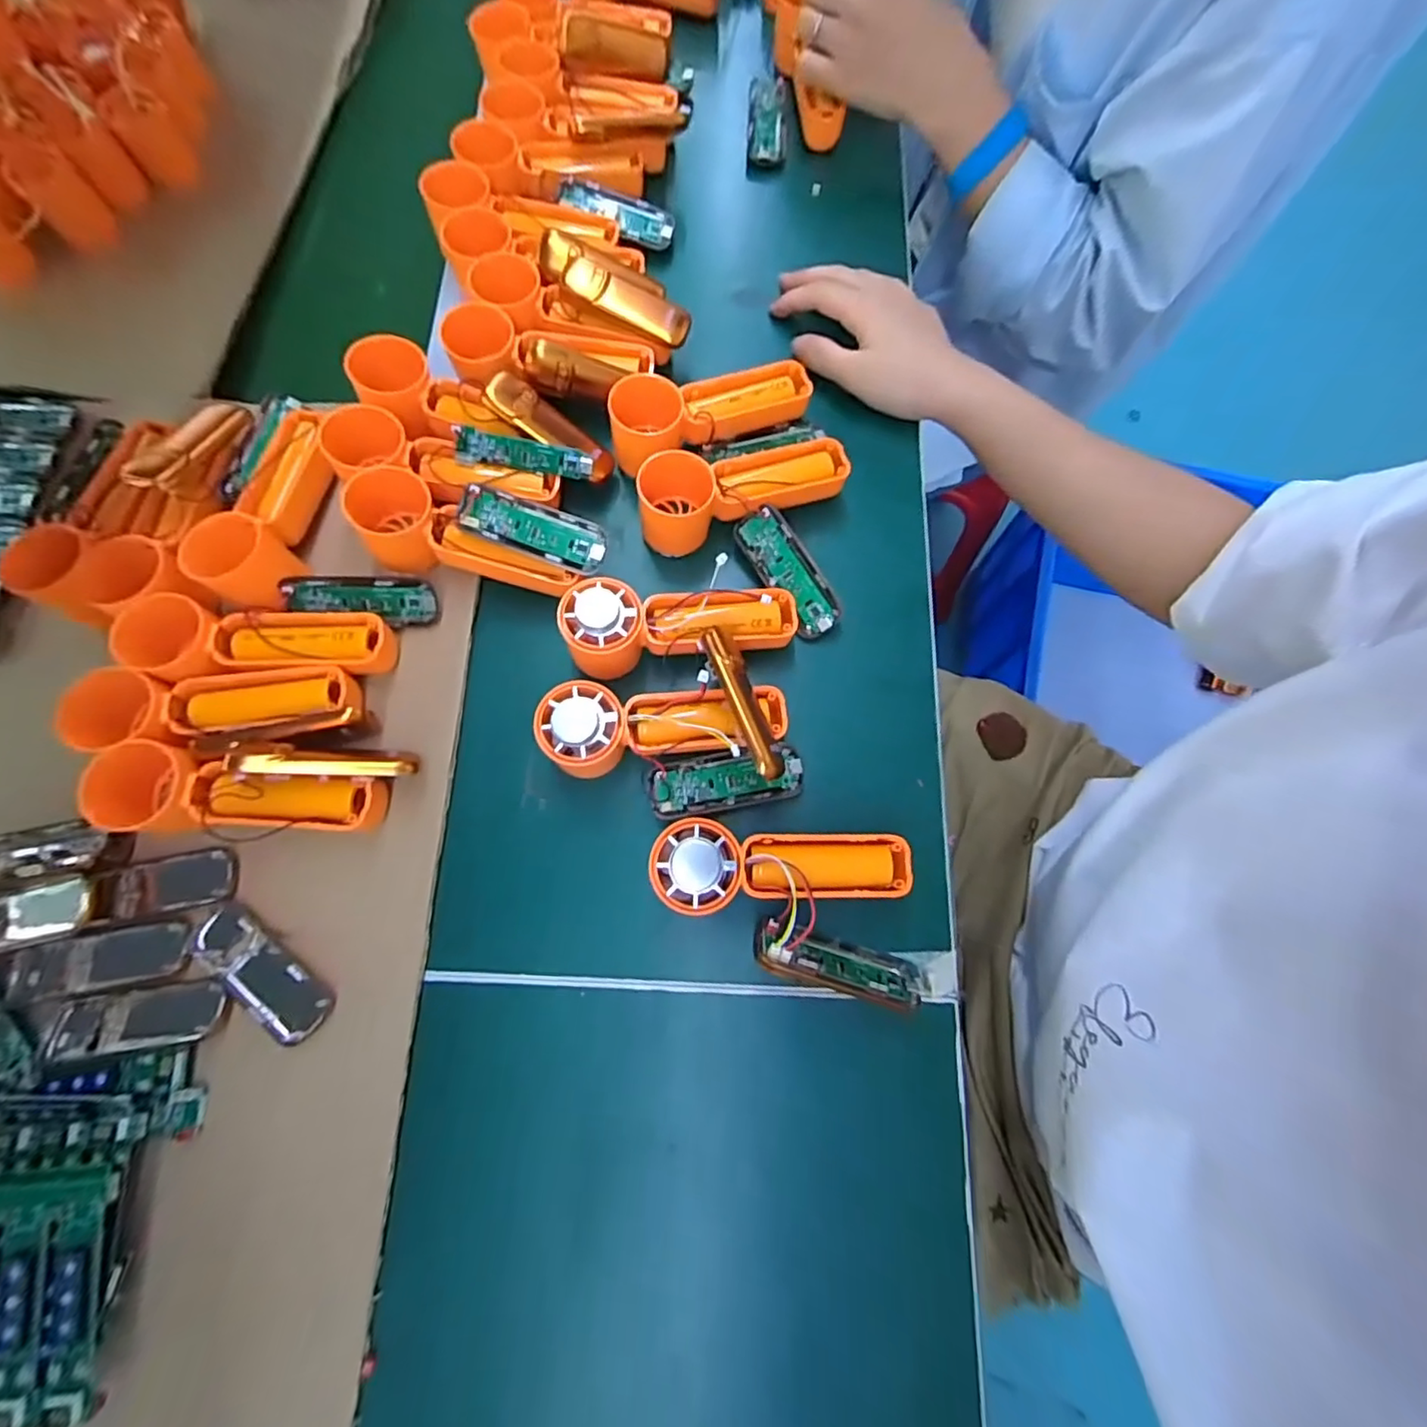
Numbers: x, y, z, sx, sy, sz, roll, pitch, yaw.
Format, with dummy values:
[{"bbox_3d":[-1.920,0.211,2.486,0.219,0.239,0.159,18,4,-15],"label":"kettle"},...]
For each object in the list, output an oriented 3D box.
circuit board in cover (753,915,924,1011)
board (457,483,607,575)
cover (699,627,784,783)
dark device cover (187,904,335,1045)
[{"bbox_3d":[0.064,0.122,0.295,0.090,0.033,0.009,21,116,-6],"label":"circuit board in cover"},{"bbox_3d":[-0.101,-0.105,0.343,0.079,0.012,0.028,19,84,-6],"label":"board"},{"bbox_3d":[0.015,-0.006,0.302,0.016,0.014,0.080,-22,75,-6],"label":"cover"},{"bbox_3d":[-0.226,0.129,0.301,0.079,0.009,0.028,34,77,9],"label":"dark device cover"}]

